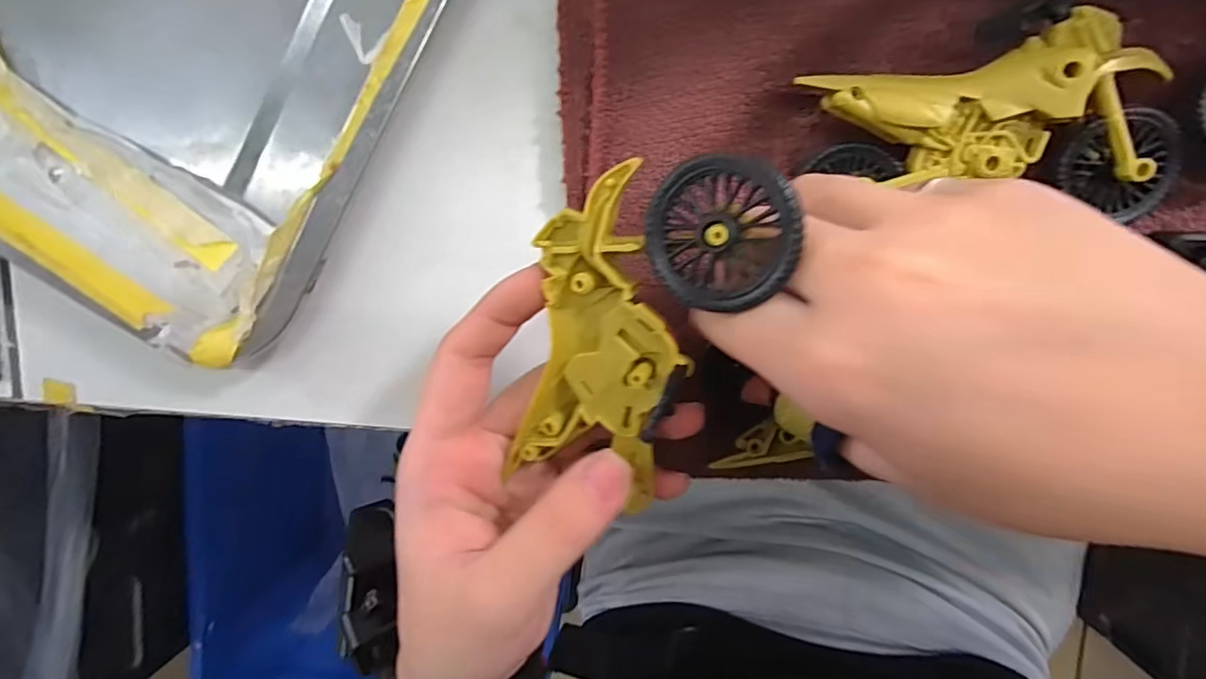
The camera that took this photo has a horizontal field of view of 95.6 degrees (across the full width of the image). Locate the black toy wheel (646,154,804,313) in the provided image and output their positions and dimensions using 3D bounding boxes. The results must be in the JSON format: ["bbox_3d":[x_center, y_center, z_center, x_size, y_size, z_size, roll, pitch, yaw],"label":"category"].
[{"bbox_3d":[0.029,-0.026,0.136,0.036,0.009,0.035,7,105,26],"label":"black toy wheel"}]

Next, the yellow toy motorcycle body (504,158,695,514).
[{"bbox_3d":[0.000,0.002,0.160,0.044,0.009,0.098,16,112,16],"label":"yellow toy motorcycle body"}]

